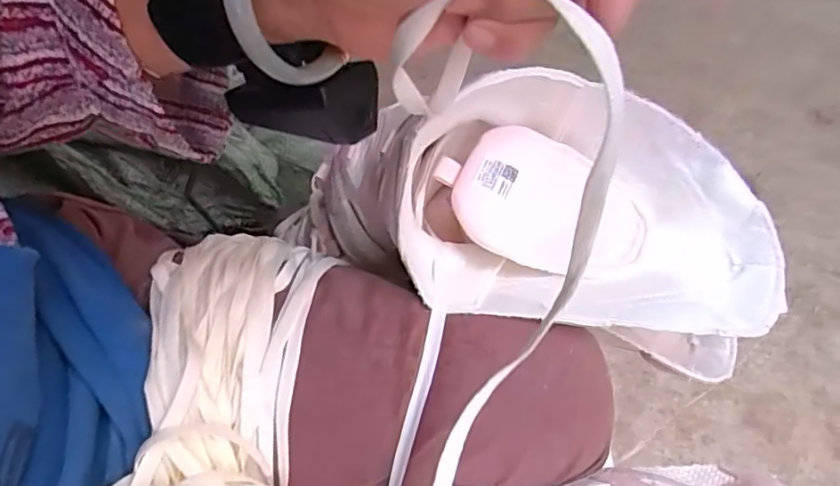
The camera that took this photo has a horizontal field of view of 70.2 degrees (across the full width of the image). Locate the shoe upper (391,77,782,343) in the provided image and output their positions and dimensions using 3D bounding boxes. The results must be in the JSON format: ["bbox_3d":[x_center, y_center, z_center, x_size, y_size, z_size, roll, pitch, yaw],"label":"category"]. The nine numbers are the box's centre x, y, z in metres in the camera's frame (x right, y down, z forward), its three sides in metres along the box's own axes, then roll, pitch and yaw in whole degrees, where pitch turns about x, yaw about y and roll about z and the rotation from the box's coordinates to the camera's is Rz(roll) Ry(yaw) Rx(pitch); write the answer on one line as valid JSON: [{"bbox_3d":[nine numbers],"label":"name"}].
[{"bbox_3d":[0.103,-0.019,0.344,0.223,0.087,0.139,4,61,6],"label":"shoe upper"}]

